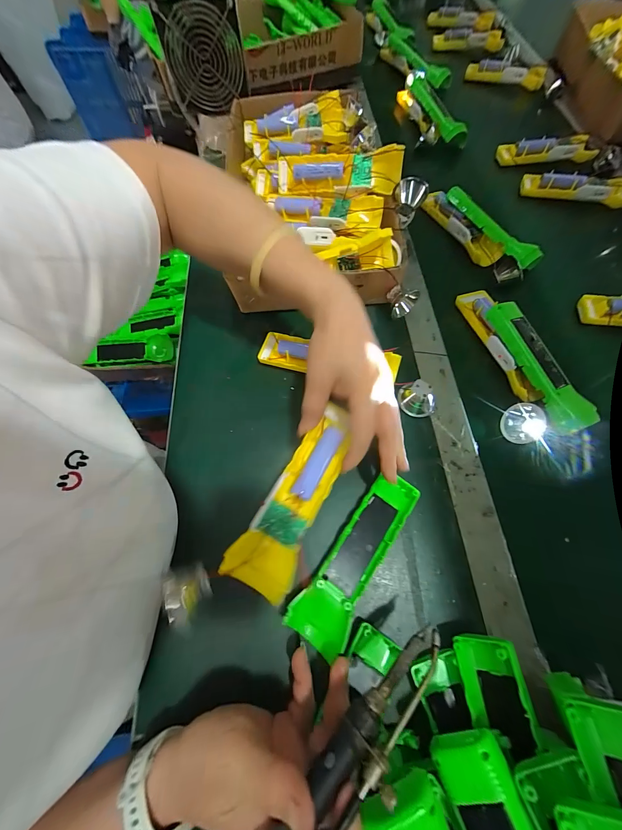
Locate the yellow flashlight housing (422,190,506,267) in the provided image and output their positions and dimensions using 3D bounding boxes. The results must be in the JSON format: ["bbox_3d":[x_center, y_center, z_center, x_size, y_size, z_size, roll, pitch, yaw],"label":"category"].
[{"bbox_3d":[0.226,-0.291,0.456,0.034,0.024,0.158,-26,68,-11],"label":"yellow flashlight housing"}]

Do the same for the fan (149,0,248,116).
[{"bbox_3d":[-0.165,-0.554,0.468,0.118,0.122,0.035,-1,66,0],"label":"fan"}]

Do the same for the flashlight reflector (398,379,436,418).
[{"bbox_3d":[0.122,-0.018,0.337,0.040,0.025,0.034,-6,66,-3],"label":"flashlight reflector"}]

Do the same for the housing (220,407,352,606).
[{"bbox_3d":[-0.010,0.068,0.248,0.049,0.033,0.159,27,79,11],"label":"housing"}]

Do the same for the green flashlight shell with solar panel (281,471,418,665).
[{"bbox_3d":[0.044,0.129,0.276,0.050,0.026,0.160,34,71,13],"label":"green flashlight shell with solar panel"}]

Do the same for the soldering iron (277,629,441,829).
[{"bbox_3d":[0.009,0.198,0.152,0.200,0.023,0.025,-33,72,-27],"label":"soldering iron"}]

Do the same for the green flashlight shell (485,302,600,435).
[{"bbox_3d":[0.257,-0.057,0.341,0.035,0.031,0.160,-21,68,-9],"label":"green flashlight shell"}]

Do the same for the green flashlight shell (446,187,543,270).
[{"bbox_3d":[0.263,-0.275,0.439,0.042,0.026,0.162,-30,69,-13],"label":"green flashlight shell"}]

